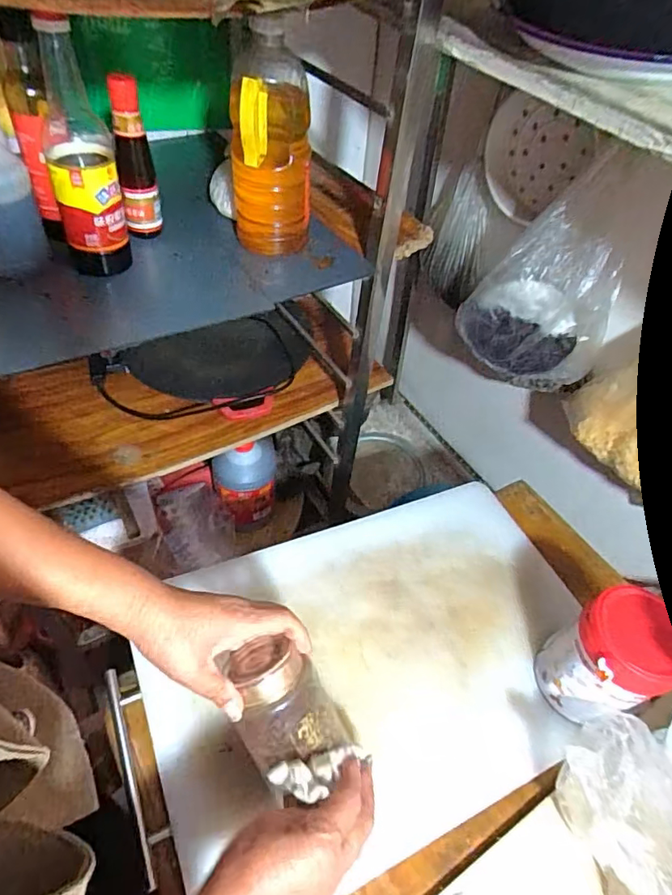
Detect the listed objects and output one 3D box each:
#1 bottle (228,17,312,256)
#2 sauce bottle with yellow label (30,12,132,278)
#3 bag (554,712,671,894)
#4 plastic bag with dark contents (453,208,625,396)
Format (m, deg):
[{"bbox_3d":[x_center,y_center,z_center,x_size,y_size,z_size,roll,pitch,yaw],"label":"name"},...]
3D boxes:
[{"bbox_3d":[-0.091,-0.408,0.726,0.107,0.241,0.109,0,50,-6],"label":"bottle"},{"bbox_3d":[-0.304,-0.345,0.627,0.076,0.265,0.087,-11,52,-15],"label":"sauce bottle with yellow label"},{"bbox_3d":[0.286,0.368,0.460,0.091,0.122,0.214,-11,52,-15],"label":"bag"},{"bbox_3d":[0.308,-0.211,0.828,0.223,0.273,0.076,29,53,17],"label":"plastic bag with dark contents"}]

